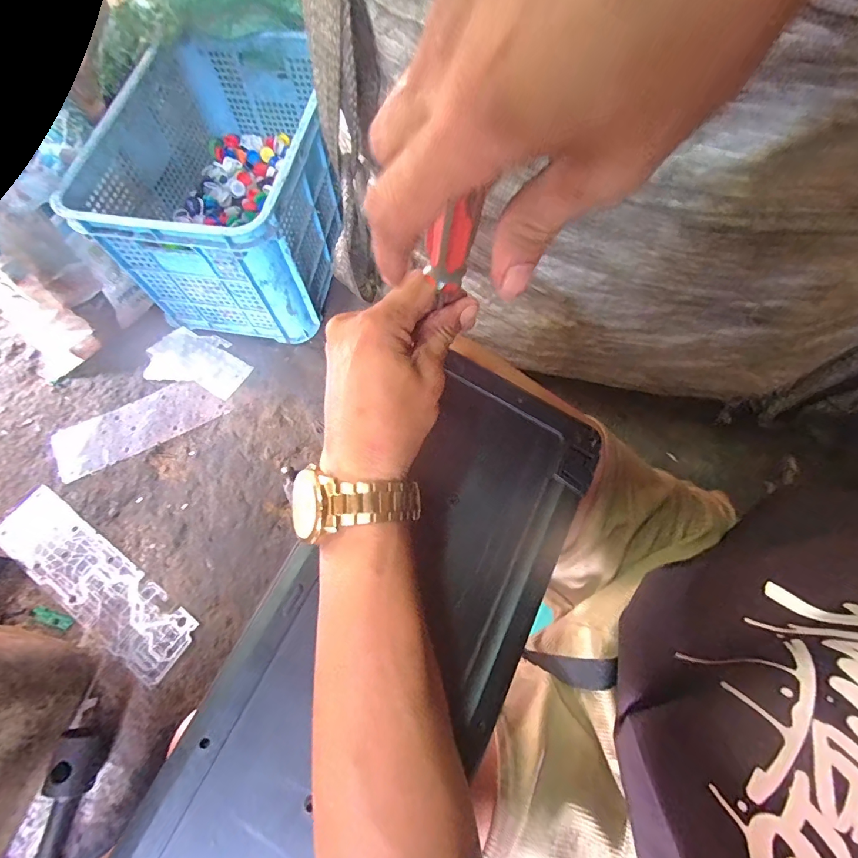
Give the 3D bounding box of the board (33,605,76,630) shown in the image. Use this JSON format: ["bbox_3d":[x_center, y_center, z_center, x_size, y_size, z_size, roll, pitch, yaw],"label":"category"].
[{"bbox_3d":[-0.638,0.320,0.716,0.073,0.008,0.024,17,68,7],"label":"board"}]

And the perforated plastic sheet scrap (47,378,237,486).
[{"bbox_3d":[-0.570,-0.010,0.837,0.305,0.006,0.112,-27,72,-15],"label":"perforated plastic sheet scrap"}]

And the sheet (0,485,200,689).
[{"bbox_3d":[-0.585,0.264,0.736,0.418,0.007,0.113,35,69,9],"label":"sheet"}]

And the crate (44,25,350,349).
[{"bbox_3d":[-0.392,-0.496,0.887,0.375,0.296,0.513,6,68,2],"label":"crate"}]

